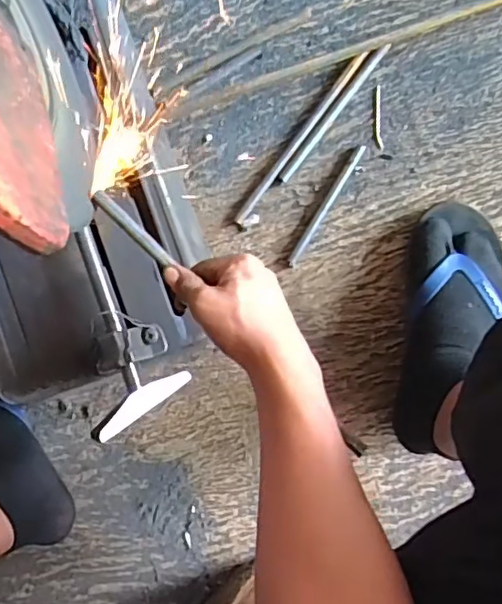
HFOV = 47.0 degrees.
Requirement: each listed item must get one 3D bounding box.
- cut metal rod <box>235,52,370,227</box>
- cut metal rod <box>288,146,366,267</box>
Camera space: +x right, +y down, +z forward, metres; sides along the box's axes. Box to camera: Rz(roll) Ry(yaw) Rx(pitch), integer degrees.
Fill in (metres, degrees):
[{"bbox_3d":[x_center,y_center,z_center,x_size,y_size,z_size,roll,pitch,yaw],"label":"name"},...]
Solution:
[{"bbox_3d":[0.056,-0.184,0.653,0.013,0.007,0.233,37,96,8],"label":"cut metal rod"},{"bbox_3d":[0.085,-0.108,0.651,0.011,0.008,0.151,32,95,8],"label":"cut metal rod"}]

